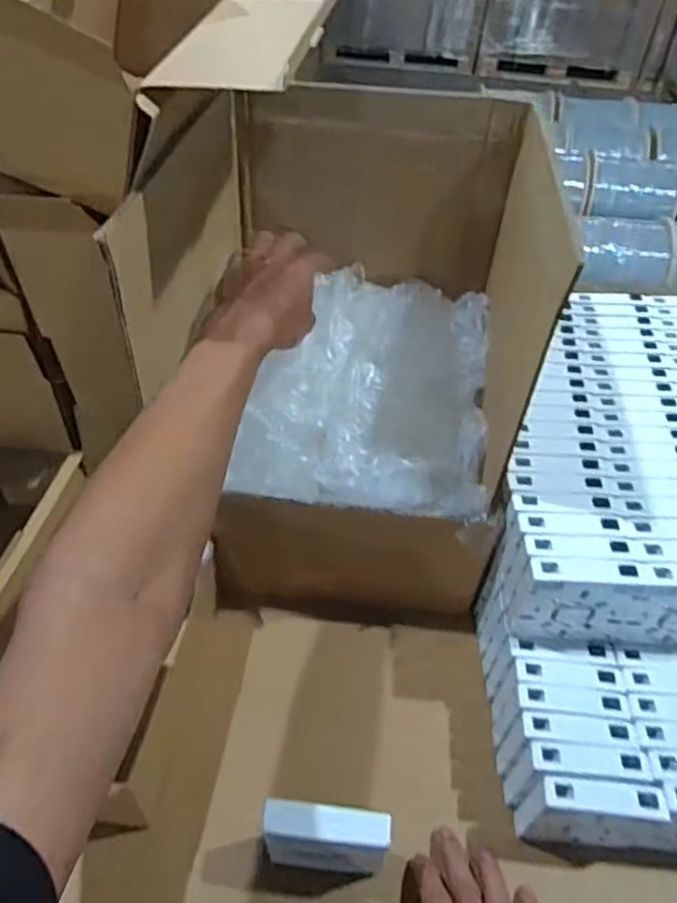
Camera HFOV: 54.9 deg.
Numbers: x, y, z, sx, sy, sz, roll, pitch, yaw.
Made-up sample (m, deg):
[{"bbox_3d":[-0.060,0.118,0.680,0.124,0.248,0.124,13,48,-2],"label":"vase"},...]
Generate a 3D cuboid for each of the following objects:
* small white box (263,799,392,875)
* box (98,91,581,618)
[{"bbox_3d":[-0.009,0.272,0.460,0.083,0.077,0.025,5,46,1],"label":"small white box"},{"bbox_3d":[0.020,-0.094,0.609,0.305,0.334,0.339,8,47,4],"label":"box"}]

